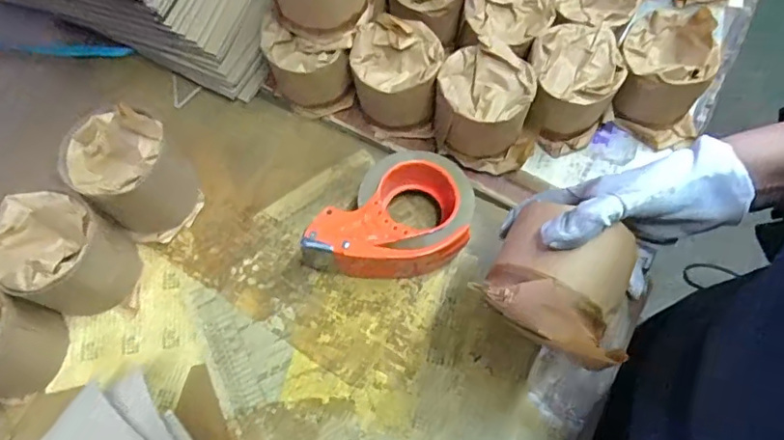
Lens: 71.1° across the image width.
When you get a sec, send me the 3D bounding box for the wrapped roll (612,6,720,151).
[{"bbox_3d":[0.287,-0.150,0.578,0.101,0.109,0.095,-1,68,2],"label":"wrapped roll"}]

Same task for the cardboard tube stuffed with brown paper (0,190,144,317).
[{"bbox_3d":[-0.305,0.034,0.517,0.104,0.103,0.095,19,70,9],"label":"cardboard tube stuffed with brown paper"}]

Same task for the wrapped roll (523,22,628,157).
[{"bbox_3d":[0.188,-0.143,0.587,0.092,0.093,0.108,23,71,11],"label":"wrapped roll"}]

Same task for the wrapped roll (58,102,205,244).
[{"bbox_3d":[-0.259,-0.046,0.556,0.106,0.116,0.095,39,75,16],"label":"wrapped roll"}]

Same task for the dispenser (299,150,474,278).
[{"bbox_3d":[0.008,0.005,0.540,0.116,0.061,0.166,41,75,16],"label":"dispenser"}]

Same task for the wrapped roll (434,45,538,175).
[{"bbox_3d":[0.100,-0.115,0.574,0.110,0.085,0.095,23,71,11],"label":"wrapped roll"}]

